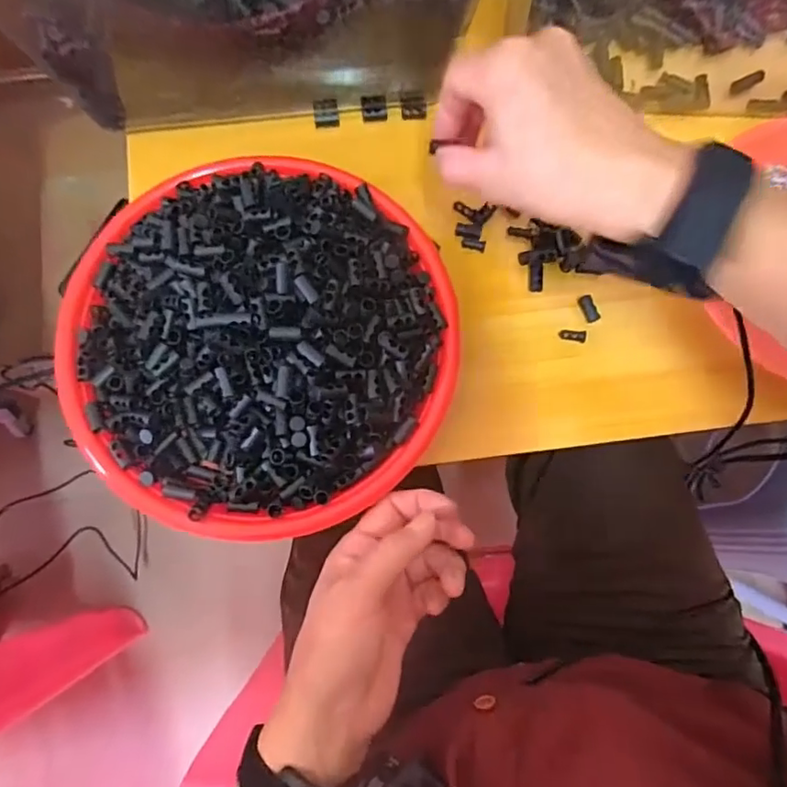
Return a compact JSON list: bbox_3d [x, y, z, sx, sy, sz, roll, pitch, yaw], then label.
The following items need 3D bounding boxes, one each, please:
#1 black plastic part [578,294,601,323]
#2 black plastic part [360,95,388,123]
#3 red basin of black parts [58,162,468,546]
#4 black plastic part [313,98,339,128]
[{"bbox_3d":[0.132,-0.057,0.377,0.010,0.004,0.019,-21,79,-4],"label":"black plastic part"},{"bbox_3d":[-0.014,-0.205,0.404,0.018,0.005,0.018,-7,79,-2],"label":"black plastic part"},{"bbox_3d":[-0.082,-0.035,0.348,0.235,0.056,0.226,0,79,0],"label":"red basin of black parts"},{"bbox_3d":[-0.048,-0.201,0.402,0.018,0.009,0.018,0,79,0],"label":"black plastic part"}]

